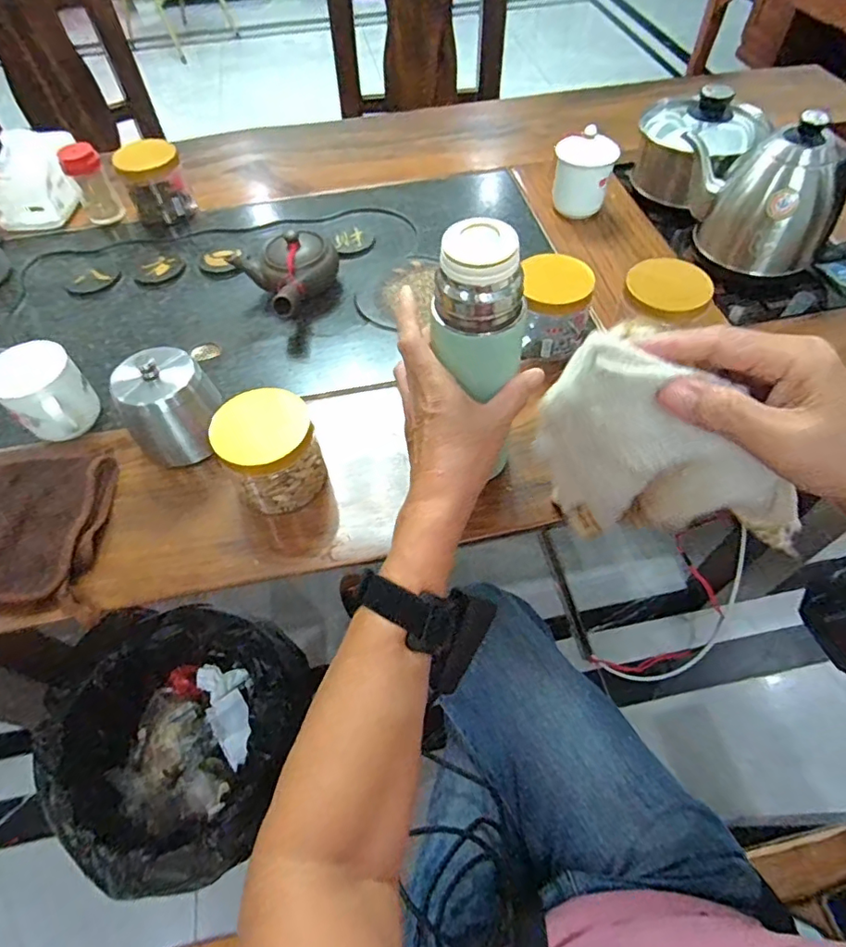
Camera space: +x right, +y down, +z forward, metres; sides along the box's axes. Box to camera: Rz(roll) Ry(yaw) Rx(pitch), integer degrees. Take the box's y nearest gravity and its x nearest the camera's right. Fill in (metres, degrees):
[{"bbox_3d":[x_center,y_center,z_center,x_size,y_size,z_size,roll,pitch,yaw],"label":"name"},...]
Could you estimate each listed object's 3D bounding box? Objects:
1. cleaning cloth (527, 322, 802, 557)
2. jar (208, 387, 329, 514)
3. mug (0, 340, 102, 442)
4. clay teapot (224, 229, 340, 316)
[{"bbox_3d":[0.164,-0.002,0.344,0.183,0.172,0.038,16,58,11],"label":"cleaning cloth"},{"bbox_3d":[-0.136,-0.020,0.485,0.081,0.079,0.086,-1,56,1],"label":"jar"},{"bbox_3d":[-0.359,-0.072,0.528,0.073,0.086,0.072,33,63,21],"label":"mug"},{"bbox_3d":[-0.160,-0.253,0.663,0.100,0.062,0.116,37,64,23],"label":"clay teapot"}]

